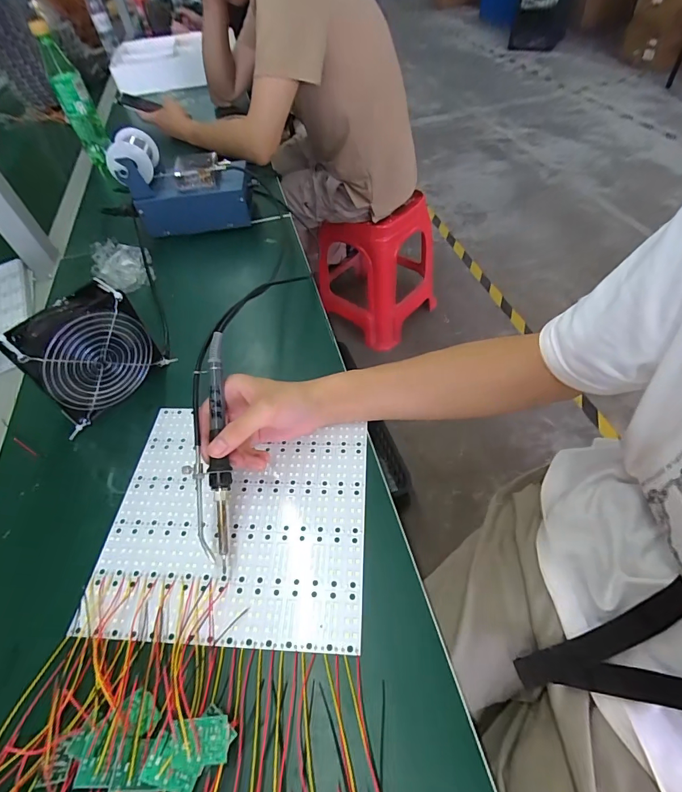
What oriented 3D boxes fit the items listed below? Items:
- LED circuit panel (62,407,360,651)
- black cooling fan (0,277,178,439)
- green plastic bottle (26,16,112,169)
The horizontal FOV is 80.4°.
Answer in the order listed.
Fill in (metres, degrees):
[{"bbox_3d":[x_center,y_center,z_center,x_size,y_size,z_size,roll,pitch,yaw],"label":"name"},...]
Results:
[{"bbox_3d":[-0.096,0.111,0.380,0.233,0.006,0.209,2,51,4],"label":"LED circuit panel"},{"bbox_3d":[-0.269,-0.042,0.440,0.056,0.120,0.125,25,57,21],"label":"black cooling fan"},{"bbox_3d":[-0.527,-0.586,0.804,0.058,0.234,0.054,-27,55,-18],"label":"green plastic bottle"}]

